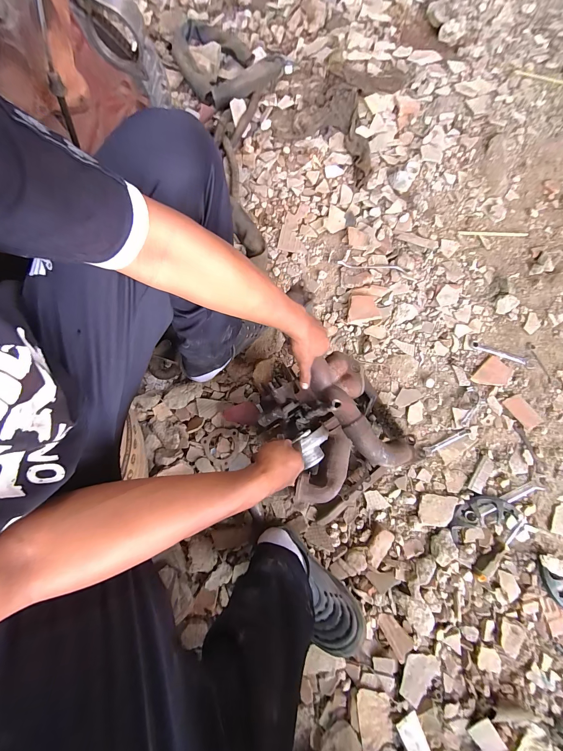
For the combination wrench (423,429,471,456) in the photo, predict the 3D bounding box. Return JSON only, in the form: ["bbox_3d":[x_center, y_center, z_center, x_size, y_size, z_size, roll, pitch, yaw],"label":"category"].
[{"bbox_3d":[0.394,0.156,0.707,0.121,0.005,0.019,-27,76,-5],"label":"combination wrench"}]

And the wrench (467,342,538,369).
[{"bbox_3d":[0.564,-0.053,0.761,0.160,0.005,0.031,18,76,6],"label":"wrench"}]

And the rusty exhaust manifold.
[{"bbox_3d":[0.123,0.102,0.625,0.261,0.176,0.249,-22,76,-4],"label":"rusty exhaust manifold"}]

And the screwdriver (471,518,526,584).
[{"bbox_3d":[0.478,0.378,0.645,0.033,0.026,0.163,42,80,11],"label":"screwdriver"}]

